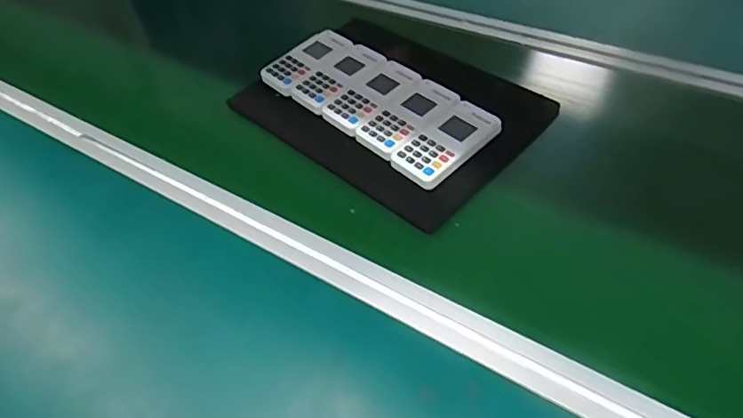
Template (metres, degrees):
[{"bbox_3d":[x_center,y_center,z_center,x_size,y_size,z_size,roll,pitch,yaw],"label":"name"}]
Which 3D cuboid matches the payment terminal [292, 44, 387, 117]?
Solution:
[{"bbox_3d":[-0.042,-0.169,0.689,0.117,0.024,0.061,-35,54,-22],"label":"payment terminal"}]

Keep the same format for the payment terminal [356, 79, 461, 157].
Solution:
[{"bbox_3d":[0.044,-0.107,0.625,0.118,0.021,0.062,-35,54,-22],"label":"payment terminal"}]

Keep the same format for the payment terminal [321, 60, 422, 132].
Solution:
[{"bbox_3d":[0.002,-0.139,0.657,0.118,0.018,0.062,-34,53,-21],"label":"payment terminal"}]

